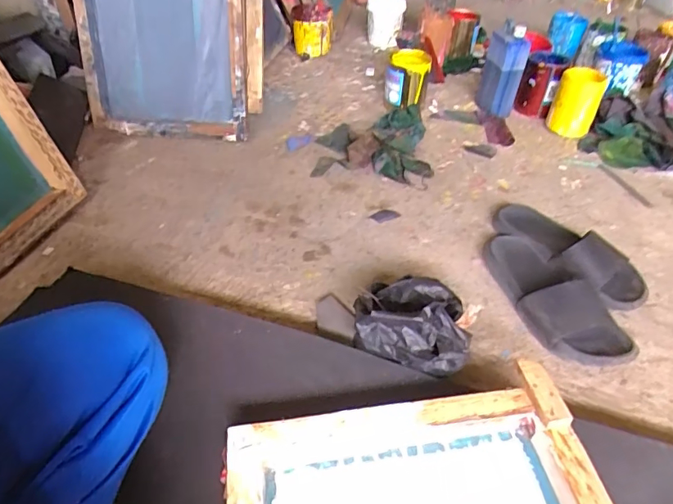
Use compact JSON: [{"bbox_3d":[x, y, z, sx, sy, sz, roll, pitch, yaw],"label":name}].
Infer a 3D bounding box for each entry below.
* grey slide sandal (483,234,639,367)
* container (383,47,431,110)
[{"bbox_3d":[0.330,0.061,0.763,0.104,0.069,0.262,-12,43,-14],"label":"grey slide sandal"},{"bbox_3d":[0.176,-0.427,1.238,0.108,0.125,0.111,7,42,7],"label":"container"}]

